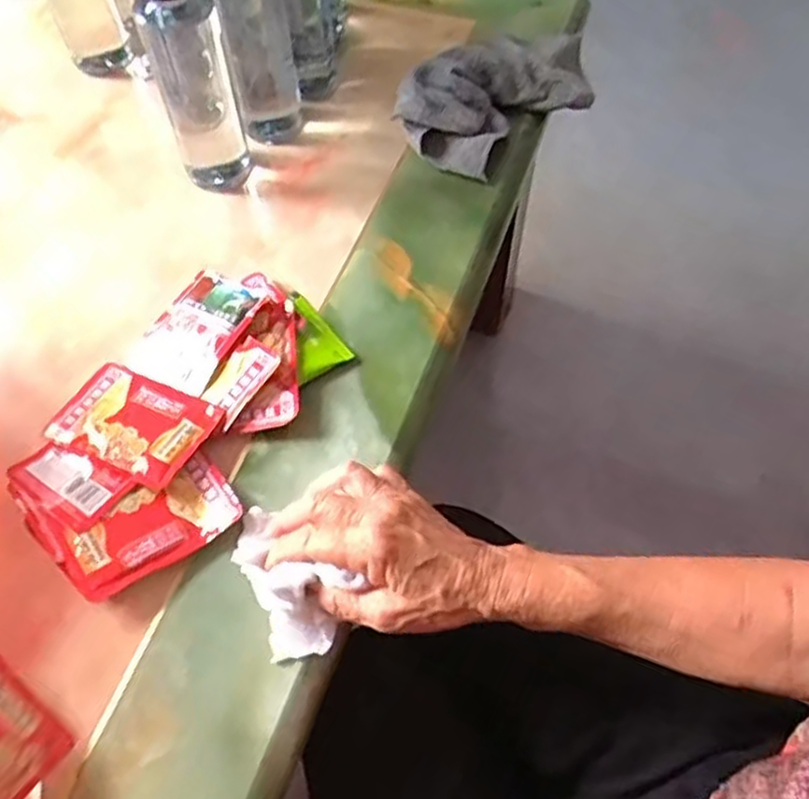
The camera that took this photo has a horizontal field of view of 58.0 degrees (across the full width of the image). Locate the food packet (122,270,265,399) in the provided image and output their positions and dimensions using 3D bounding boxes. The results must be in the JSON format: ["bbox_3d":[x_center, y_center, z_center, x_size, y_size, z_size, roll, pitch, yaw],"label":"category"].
[{"bbox_3d":[-0.147,-0.048,0.510,0.070,0.005,0.089,25,75,26],"label":"food packet"}]

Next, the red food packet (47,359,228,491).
[{"bbox_3d":[-0.176,0.014,0.474,0.100,0.010,0.066,23,62,14],"label":"red food packet"}]

